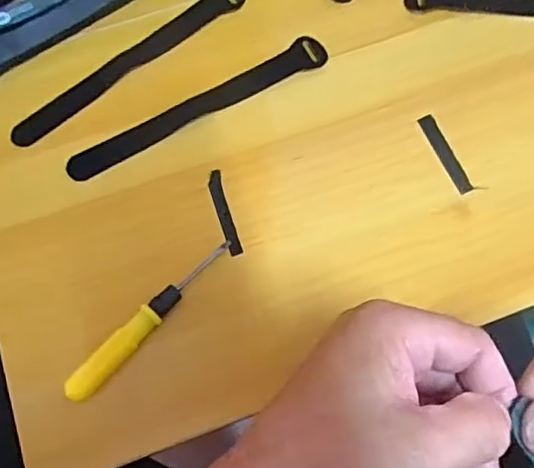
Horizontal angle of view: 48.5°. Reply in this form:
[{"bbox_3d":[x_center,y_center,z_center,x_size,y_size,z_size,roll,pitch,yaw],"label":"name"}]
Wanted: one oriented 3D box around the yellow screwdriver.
[{"bbox_3d":[-0.069,0.049,0.357,0.015,0.015,0.127,41,78,11],"label":"yellow screwdriver"}]

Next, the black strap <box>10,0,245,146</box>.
[{"bbox_3d":[-0.098,-0.126,0.431,0.196,0.011,0.021,-38,77,-10],"label":"black strap"}]

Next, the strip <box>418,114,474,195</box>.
[{"bbox_3d":[0.122,-0.055,0.405,0.011,0.004,0.061,-22,74,-6],"label":"strip"}]

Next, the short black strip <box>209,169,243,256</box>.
[{"bbox_3d":[-0.028,-0.014,0.390,0.010,0.004,0.061,-15,74,-4],"label":"short black strip"}]

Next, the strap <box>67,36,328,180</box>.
[{"bbox_3d":[-0.047,-0.089,0.418,0.197,0.006,0.023,-27,75,-8],"label":"strap"}]

